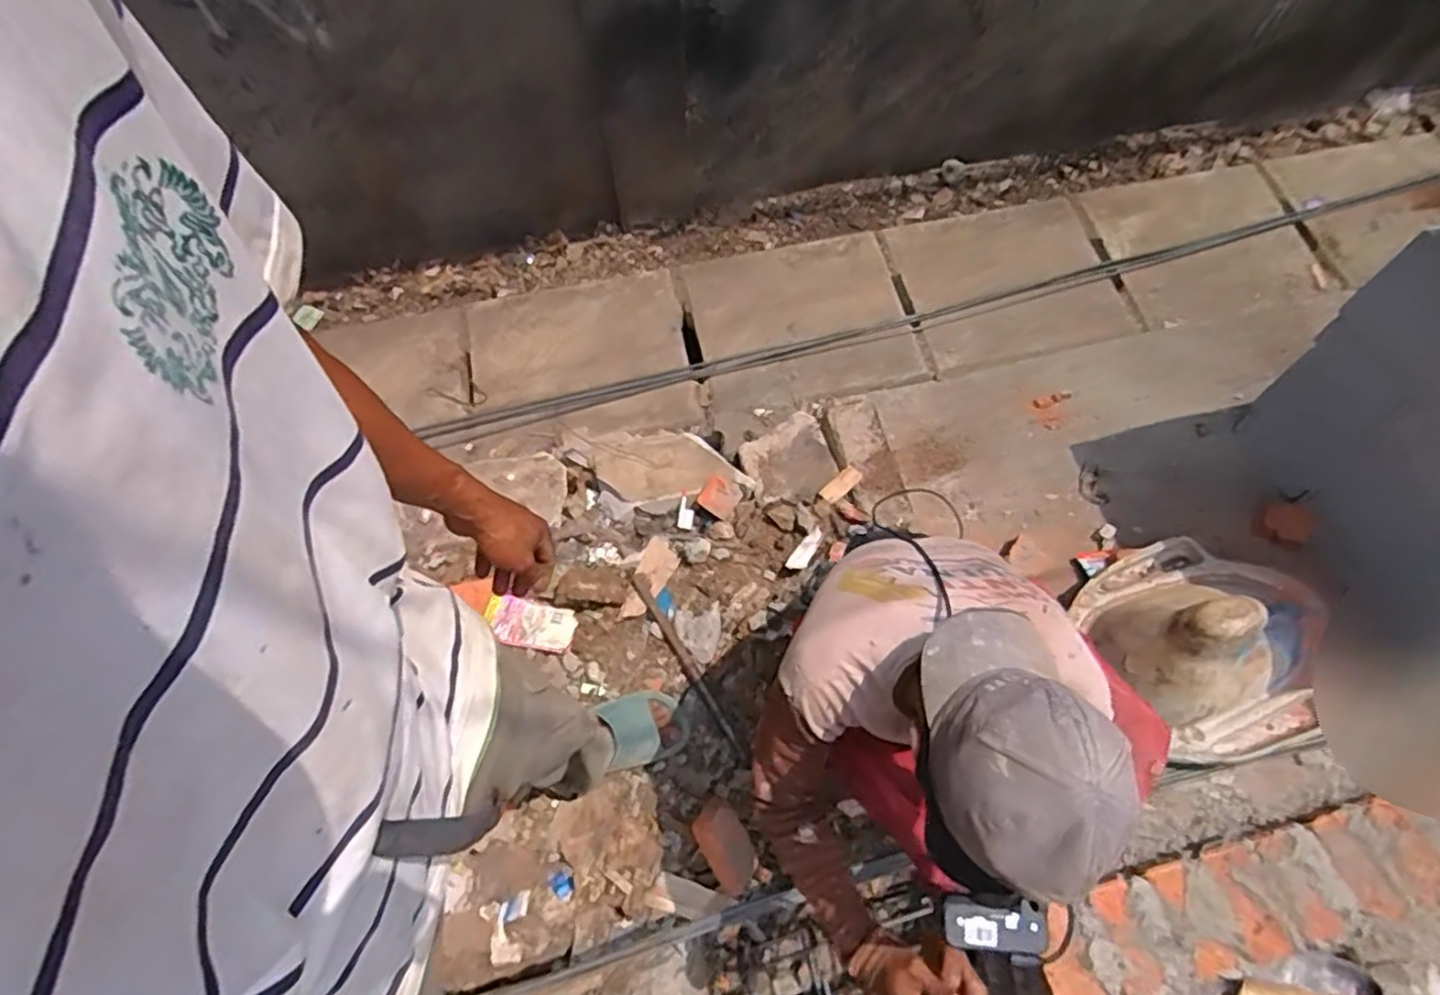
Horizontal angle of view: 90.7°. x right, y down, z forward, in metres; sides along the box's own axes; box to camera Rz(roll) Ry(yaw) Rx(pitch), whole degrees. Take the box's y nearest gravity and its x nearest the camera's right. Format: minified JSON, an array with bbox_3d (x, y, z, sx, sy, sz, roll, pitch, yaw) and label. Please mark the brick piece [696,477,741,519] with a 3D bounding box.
[{"bbox_3d":[-0.001,-0.003,1.581,0.083,0.035,0.090,30,89,-5],"label":"brick piece"}]

